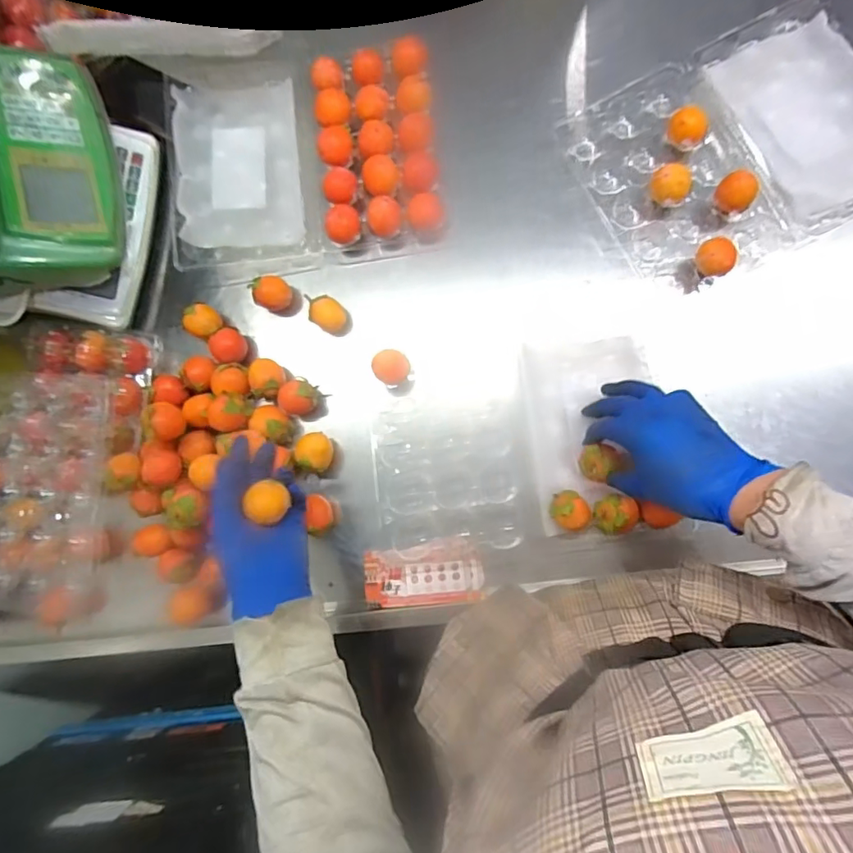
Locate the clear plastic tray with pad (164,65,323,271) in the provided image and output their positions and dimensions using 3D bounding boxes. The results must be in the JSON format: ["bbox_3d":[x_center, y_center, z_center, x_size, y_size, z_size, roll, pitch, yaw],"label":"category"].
[{"bbox_3d":[-0.211,-0.299,0.600,0.162,0.040,0.237,-10,84,6],"label":"clear plastic tray with pad"}]

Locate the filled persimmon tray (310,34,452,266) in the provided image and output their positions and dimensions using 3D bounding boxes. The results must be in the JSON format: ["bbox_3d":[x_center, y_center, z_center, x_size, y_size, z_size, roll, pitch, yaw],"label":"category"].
[{"bbox_3d":[-0.051,-0.308,0.601,0.141,0.077,0.219,-7,84,6],"label":"filled persimmon tray"}]

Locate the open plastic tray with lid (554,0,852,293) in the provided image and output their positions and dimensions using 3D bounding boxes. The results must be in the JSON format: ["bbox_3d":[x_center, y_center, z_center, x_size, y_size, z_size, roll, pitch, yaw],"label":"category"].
[{"bbox_3d":[0.319,-0.289,0.532,0.284,0.039,0.224,-28,82,4],"label":"open plastic tray with lid"}]

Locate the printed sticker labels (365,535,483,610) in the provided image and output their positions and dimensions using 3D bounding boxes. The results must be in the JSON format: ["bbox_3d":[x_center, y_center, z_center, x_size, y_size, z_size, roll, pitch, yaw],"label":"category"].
[{"bbox_3d":[-0.005,0.153,0.533,0.121,0.021,0.063,-10,84,6],"label":"printed sticker labels"}]

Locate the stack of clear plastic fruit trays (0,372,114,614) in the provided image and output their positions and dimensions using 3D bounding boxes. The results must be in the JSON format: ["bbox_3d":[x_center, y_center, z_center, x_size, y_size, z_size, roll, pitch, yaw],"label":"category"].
[{"bbox_3d":[-0.479,0.057,0.569,0.285,0.051,0.259,9,86,8],"label":"stack of clear plastic fruit trays"}]

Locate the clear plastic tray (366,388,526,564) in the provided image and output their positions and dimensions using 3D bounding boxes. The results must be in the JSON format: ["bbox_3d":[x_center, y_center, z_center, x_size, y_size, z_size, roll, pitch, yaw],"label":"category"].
[{"bbox_3d":[0.021,0.049,0.538,0.146,0.038,0.165,-7,84,6],"label":"clear plastic tray"}]

